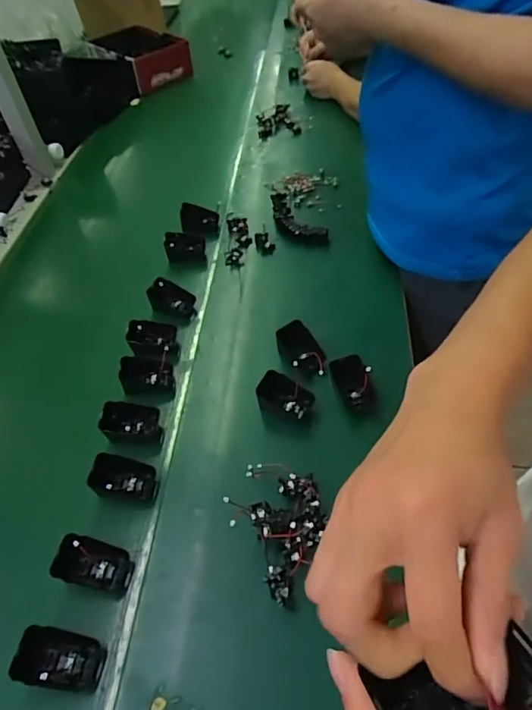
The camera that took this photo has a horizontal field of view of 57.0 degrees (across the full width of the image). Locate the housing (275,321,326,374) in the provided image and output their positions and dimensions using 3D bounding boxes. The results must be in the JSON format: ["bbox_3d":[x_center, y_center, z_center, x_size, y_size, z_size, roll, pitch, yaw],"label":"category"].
[{"bbox_3d":[0.051,-0.002,0.649,0.052,0.045,0.083,-20,50,-8],"label":"housing"}]

